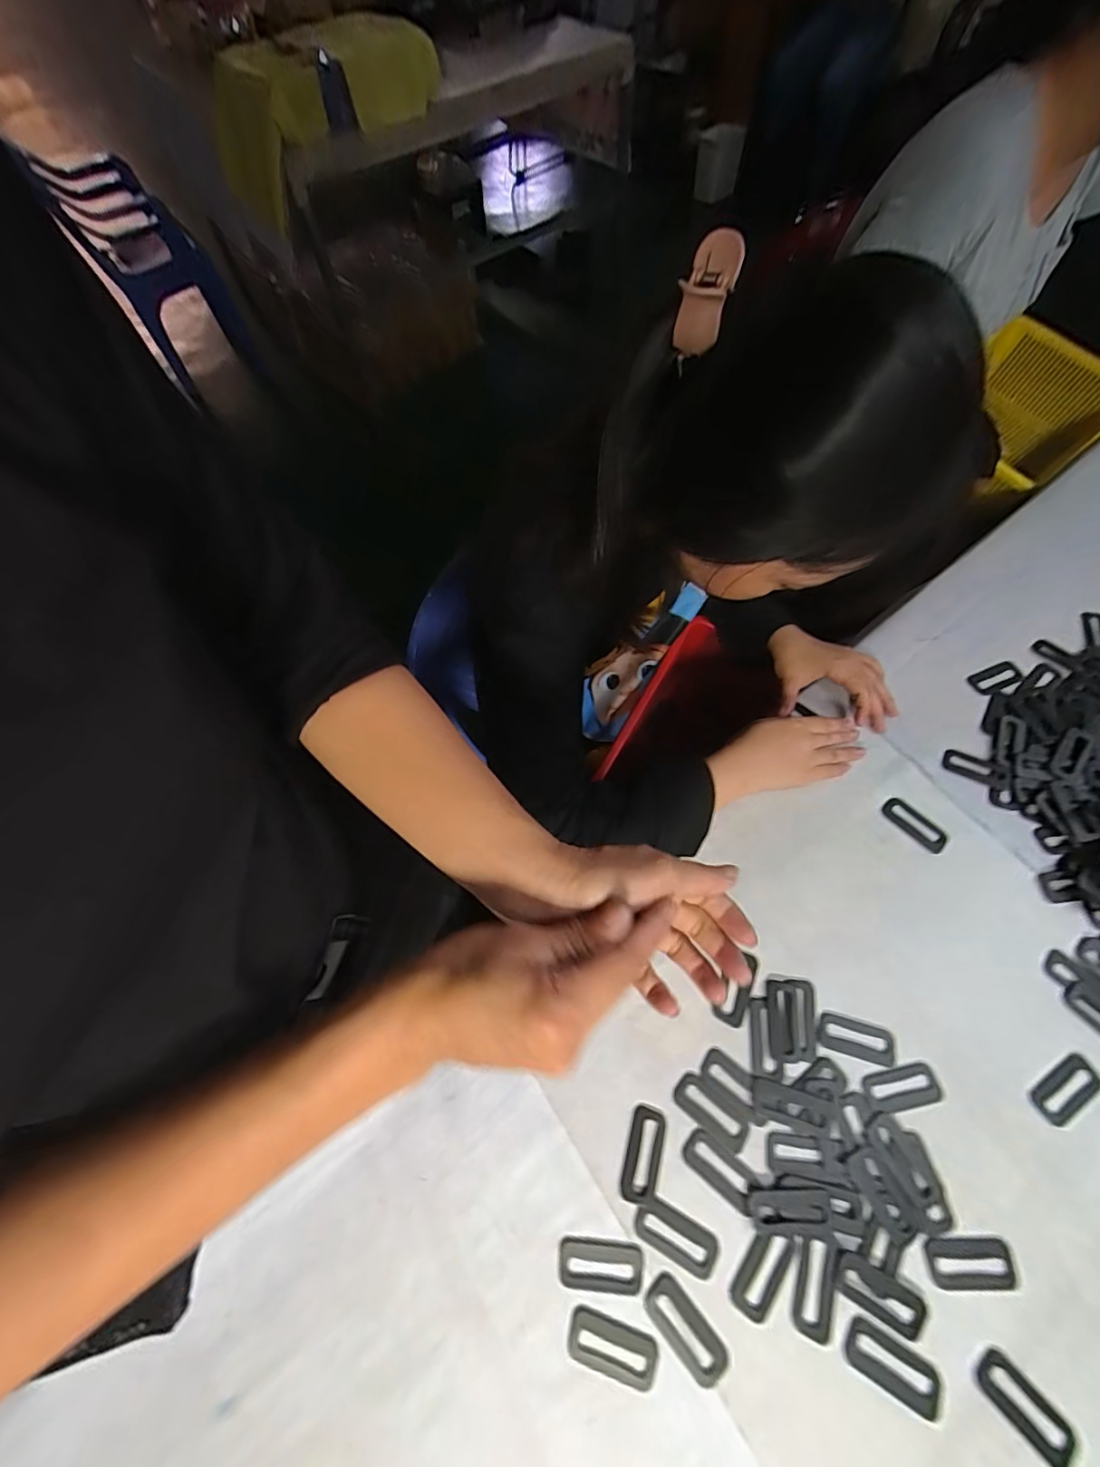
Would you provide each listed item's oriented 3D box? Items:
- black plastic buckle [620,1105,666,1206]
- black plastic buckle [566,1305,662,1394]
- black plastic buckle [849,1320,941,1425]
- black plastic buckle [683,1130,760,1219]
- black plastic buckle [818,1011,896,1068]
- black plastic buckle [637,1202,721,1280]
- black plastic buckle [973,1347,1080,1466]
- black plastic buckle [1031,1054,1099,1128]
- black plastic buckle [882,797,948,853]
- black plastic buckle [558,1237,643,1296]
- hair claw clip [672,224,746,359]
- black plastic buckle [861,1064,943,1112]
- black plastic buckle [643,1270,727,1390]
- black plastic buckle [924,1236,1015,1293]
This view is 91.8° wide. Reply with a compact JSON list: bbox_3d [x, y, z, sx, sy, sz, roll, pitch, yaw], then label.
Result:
[{"bbox_3d":[0.072,0.322,0.407,0.025,0.004,0.060,14,64,10],"label":"black plastic buckle"},{"bbox_3d":[0.043,0.415,0.360,0.059,0.004,0.028,14,64,10],"label":"black plastic buckle"},{"bbox_3d":[0.226,0.416,0.349,0.058,0.004,0.027,26,67,15],"label":"black plastic buckle"},{"bbox_3d":[0.129,0.328,0.400,0.056,0.004,0.026,35,69,19],"label":"black plastic buckle"},{"bbox_3d":[0.251,0.249,0.435,0.060,0.004,0.027,14,64,9],"label":"black plastic buckle"},{"bbox_3d":[0.092,0.365,0.385,0.059,0.004,0.027,22,66,13],"label":"black plastic buckle"},{"bbox_3d":[0.309,0.437,0.344,0.027,0.004,0.064,-41,68,-17],"label":"black plastic buckle"},{"bbox_3d":[0.412,0.283,0.422,0.061,0.004,0.028,-29,65,-12],"label":"black plastic buckle"},{"bbox_3d":[0.349,0.088,0.512,0.026,0.005,0.061,-41,68,-17],"label":"black plastic buckle"},{"bbox_3d":[0.036,0.380,0.380,0.059,0.004,0.028,2,63,4],"label":"black plastic buckle"},{"bbox_3d":[0.093,-0.258,0.318,0.030,0.056,0.037,14,65,8],"label":"hair claw clip"},{"bbox_3d":[0.279,0.279,0.419,0.059,0.004,0.026,-11,63,-3],"label":"black plastic buckle"},{"bbox_3d":[0.094,0.408,0.364,0.029,0.004,0.063,-40,68,-16],"label":"black plastic buckle"},{"bbox_3d":[0.299,0.376,0.377,0.058,0.004,0.029,-2,63,2],"label":"black plastic buckle"}]

